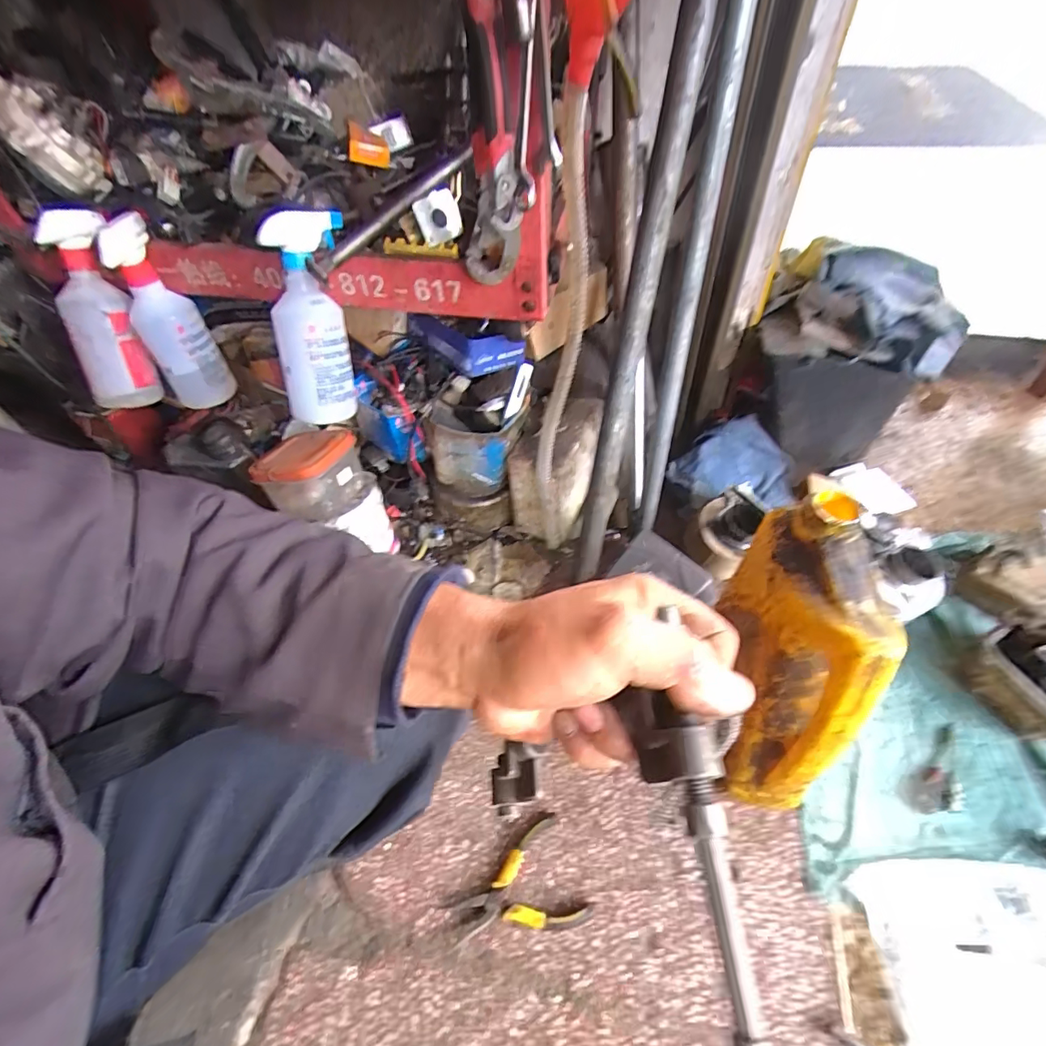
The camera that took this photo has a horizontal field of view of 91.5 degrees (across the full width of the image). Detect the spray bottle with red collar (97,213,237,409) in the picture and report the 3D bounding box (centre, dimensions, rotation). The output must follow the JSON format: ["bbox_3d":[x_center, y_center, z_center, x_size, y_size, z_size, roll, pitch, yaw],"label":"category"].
[{"bbox_3d":[-0.428,-0.242,0.618,0.077,0.197,0.060,-28,53,-18],"label":"spray bottle with red collar"}]

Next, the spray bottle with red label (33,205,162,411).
[{"bbox_3d":[-0.500,-0.242,0.600,0.066,0.212,0.063,-2,24,1],"label":"spray bottle with red label"}]

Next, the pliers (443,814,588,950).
[{"bbox_3d":[-0.010,0.381,0.520,0.134,0.013,0.095,-22,53,-14],"label":"pliers"}]

